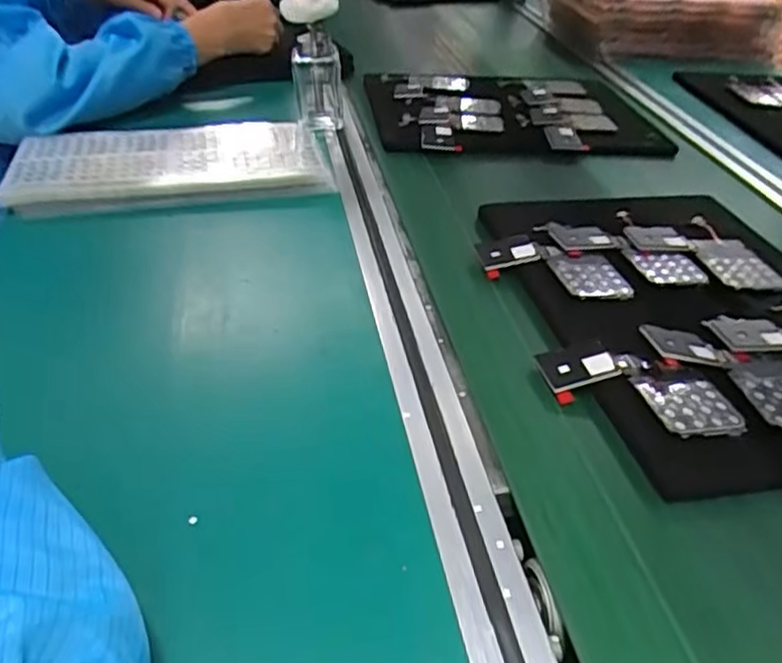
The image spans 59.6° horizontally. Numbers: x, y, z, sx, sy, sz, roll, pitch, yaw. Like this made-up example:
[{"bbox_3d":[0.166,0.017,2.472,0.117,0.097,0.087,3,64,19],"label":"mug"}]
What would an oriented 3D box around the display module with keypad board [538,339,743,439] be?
[{"bbox_3d":[0.157,0.039,0.436,0.123,0.016,0.062,16,39,13],"label":"display module with keypad board"}]

